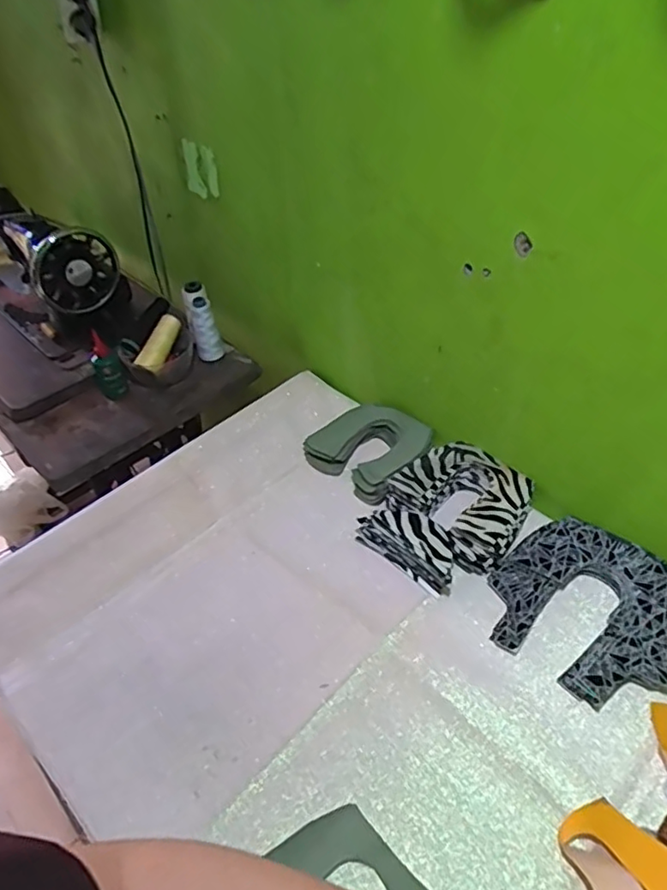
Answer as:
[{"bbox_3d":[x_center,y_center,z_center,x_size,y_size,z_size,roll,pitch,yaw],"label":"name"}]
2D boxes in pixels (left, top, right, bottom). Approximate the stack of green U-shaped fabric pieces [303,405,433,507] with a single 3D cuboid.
[{"bbox_3d":[0.045,0.000,0.855,0.152,0.029,0.146,28,53,28],"label":"stack of green U-shaped fabric pieces"}]

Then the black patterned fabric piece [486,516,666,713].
[{"bbox_3d":[0.276,0.176,0.654,0.192,0.038,0.182,30,54,30],"label":"black patterned fabric piece"}]

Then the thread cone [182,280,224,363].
[{"bbox_3d":[-0.222,-0.208,1.025,0.046,0.138,0.045,-19,21,-14],"label":"thread cone"}]

